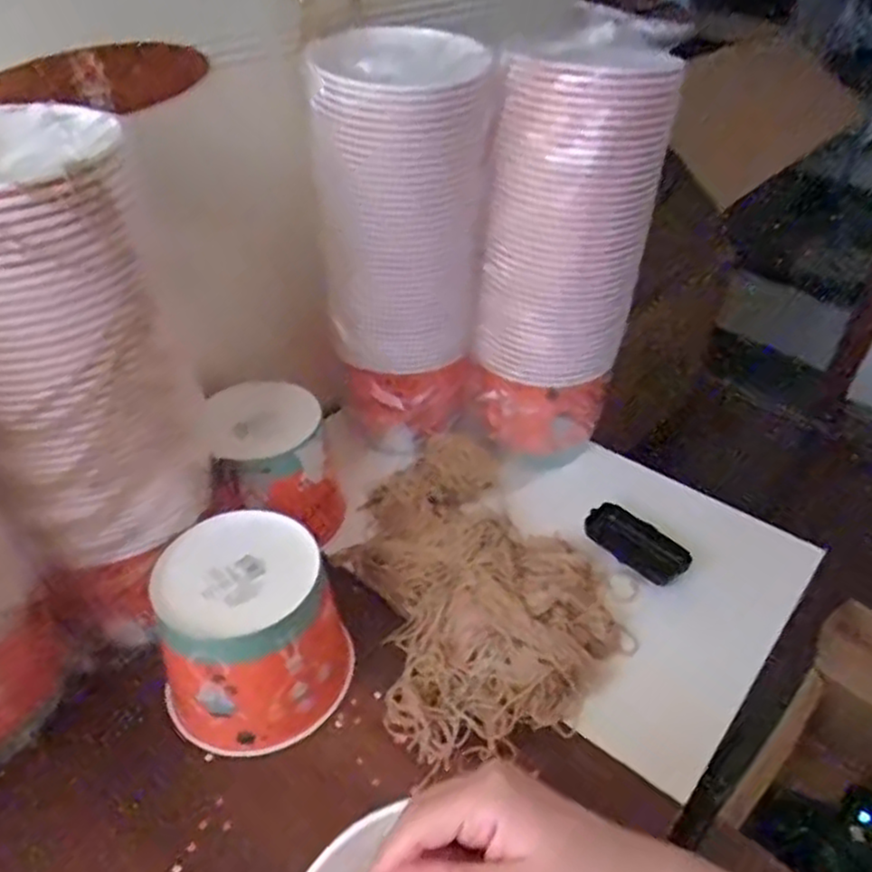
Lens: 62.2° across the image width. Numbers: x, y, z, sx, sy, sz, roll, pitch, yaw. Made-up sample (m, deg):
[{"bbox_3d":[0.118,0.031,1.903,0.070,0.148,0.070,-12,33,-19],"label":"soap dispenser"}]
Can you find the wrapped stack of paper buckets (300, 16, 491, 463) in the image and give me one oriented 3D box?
[{"bbox_3d":[-0.046,-0.183,0.739,0.151,0.390,0.143,-9,41,-14],"label":"wrapped stack of paper buckets"}]

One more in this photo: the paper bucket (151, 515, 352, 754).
[{"bbox_3d":[-0.146,0.159,0.591,0.144,0.128,0.131,2,40,-2],"label":"paper bucket"}]

